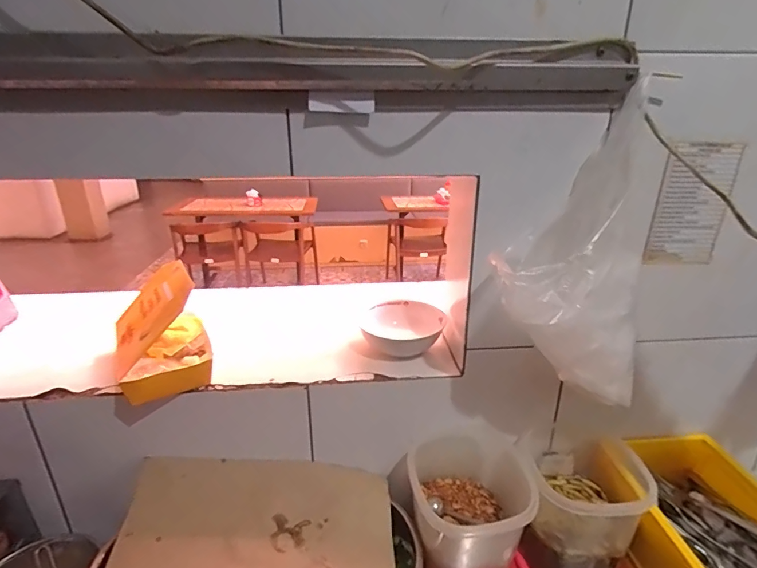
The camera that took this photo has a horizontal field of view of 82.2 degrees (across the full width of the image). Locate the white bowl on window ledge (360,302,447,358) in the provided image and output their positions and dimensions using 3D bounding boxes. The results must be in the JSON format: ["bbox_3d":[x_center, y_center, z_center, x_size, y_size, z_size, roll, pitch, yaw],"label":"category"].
[{"bbox_3d":[0.042,0.076,0.760,0.143,0.046,0.128,4,22,8],"label":"white bowl on window ledge"}]

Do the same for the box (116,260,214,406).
[{"bbox_3d":[-0.337,0.072,0.671,0.123,0.149,0.171,-10,24,-24],"label":"box"}]

